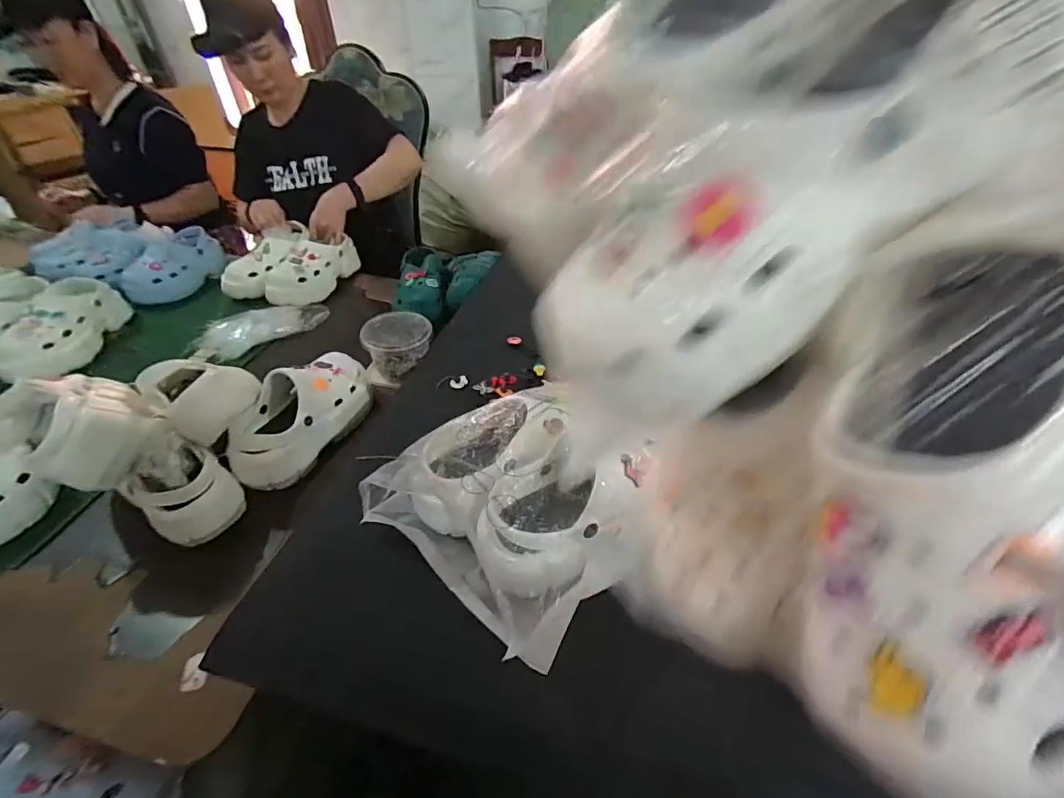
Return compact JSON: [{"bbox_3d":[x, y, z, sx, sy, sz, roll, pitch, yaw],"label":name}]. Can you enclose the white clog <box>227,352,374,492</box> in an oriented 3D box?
[{"bbox_3d":[-0.361,0.022,0.757,0.099,0.114,0.258,18,45,20],"label":"white clog"}]

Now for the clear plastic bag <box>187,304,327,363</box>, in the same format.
[{"bbox_3d":[-0.596,-0.150,1.039,0.111,0.056,0.253,31,50,30],"label":"clear plastic bag"}]

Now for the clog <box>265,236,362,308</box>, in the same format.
[{"bbox_3d":[-0.538,-0.322,1.168,0.110,0.128,0.238,12,43,14],"label":"clog"}]

